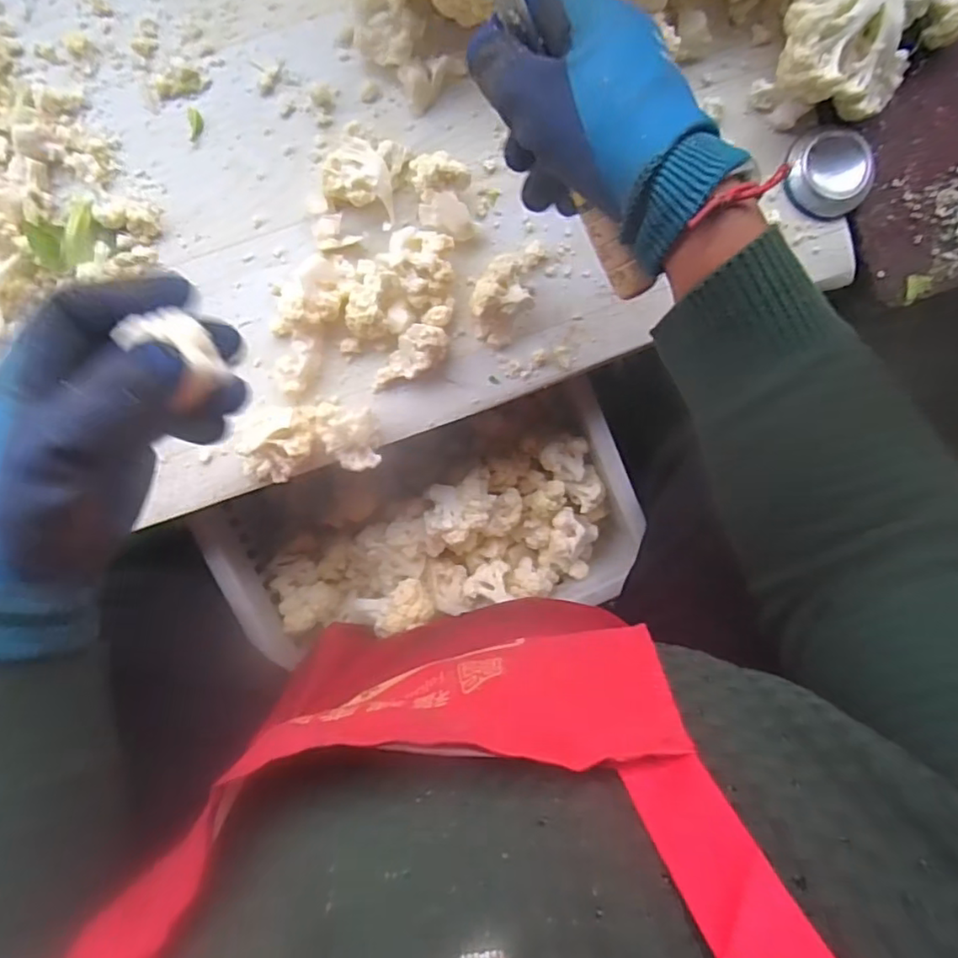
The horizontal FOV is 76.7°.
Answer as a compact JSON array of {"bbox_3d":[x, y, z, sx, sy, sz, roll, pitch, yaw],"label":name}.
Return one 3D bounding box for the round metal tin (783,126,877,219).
[{"bbox_3d":[0.252,-0.220,0.436,0.060,0.014,0.054,7,94,-3],"label":"round metal tin"}]

